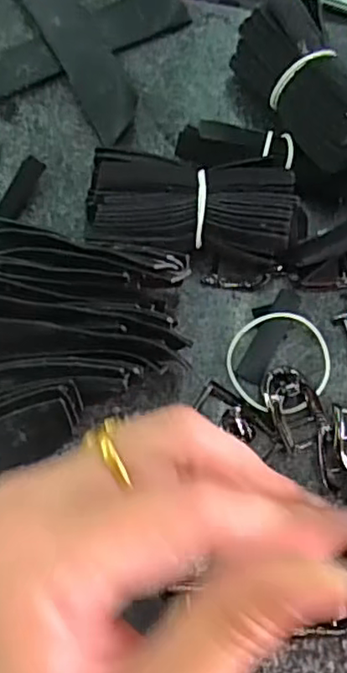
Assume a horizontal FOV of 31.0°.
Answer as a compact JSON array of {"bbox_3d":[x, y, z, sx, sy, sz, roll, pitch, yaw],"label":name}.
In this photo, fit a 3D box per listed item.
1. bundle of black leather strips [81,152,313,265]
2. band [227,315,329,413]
[{"bbox_3d":[0.010,-0.060,0.288,0.093,0.034,0.049,-1,76,-1],"label":"bundle of black leather strips"},{"bbox_3d":[0.049,0.012,0.284,0.046,0.006,0.046,0,73,-1],"label":"band"}]

